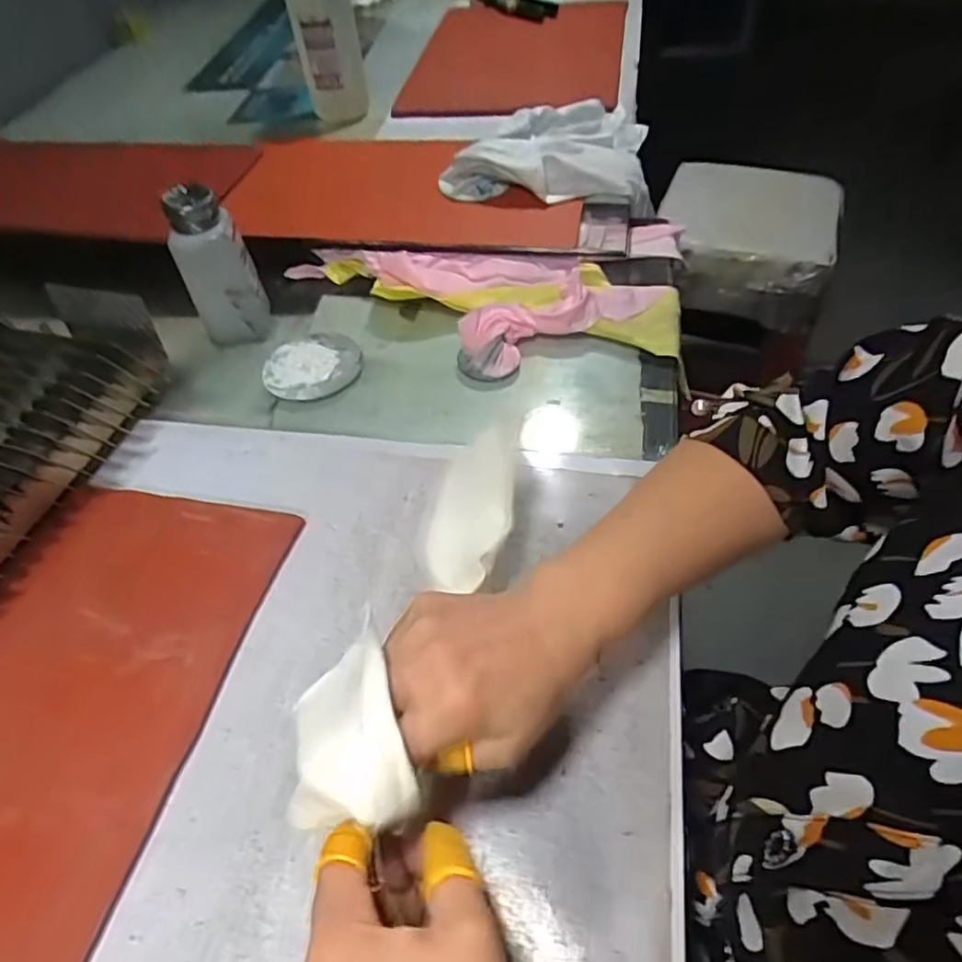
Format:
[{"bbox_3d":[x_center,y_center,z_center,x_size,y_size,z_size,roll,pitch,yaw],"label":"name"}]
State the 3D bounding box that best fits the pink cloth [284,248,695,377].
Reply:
[{"bbox_3d":[-0.009,-0.156,0.568,0.355,0.030,0.145,7,52,10],"label":"pink cloth"}]

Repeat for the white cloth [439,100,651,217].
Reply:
[{"bbox_3d":[0.069,-0.337,0.669,0.216,0.081,0.142,1,51,5],"label":"white cloth"}]

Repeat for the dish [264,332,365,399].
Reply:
[{"bbox_3d":[-0.145,-0.099,0.554,0.085,0.010,0.079,-2,51,3],"label":"dish"}]

